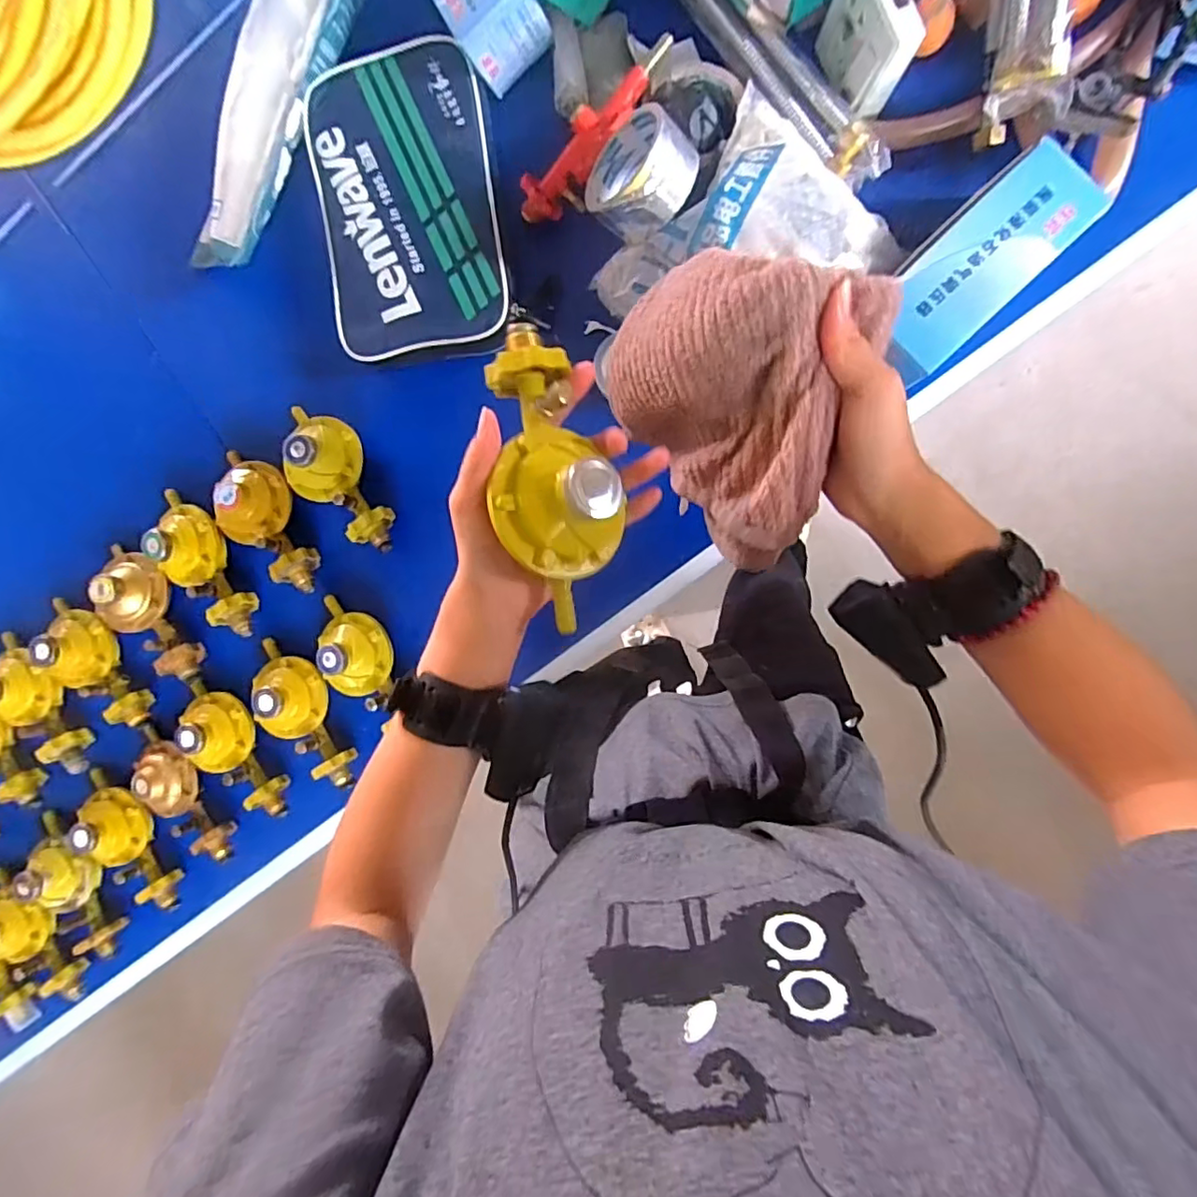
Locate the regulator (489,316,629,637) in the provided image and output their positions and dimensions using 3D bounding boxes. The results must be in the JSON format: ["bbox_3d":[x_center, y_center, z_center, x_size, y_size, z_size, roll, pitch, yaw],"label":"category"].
[{"bbox_3d":[-0.024,-0.072,0.329,0.062,0.052,0.167,-12,83,8],"label":"regulator"}]

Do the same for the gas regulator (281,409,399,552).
[{"bbox_3d":[-0.272,-0.123,0.591,0.081,0.055,0.174,-22,90,8],"label":"gas regulator"}]

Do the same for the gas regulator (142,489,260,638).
[{"bbox_3d":[-0.421,-0.038,0.618,0.070,0.055,0.167,-18,91,8],"label":"gas regulator"}]

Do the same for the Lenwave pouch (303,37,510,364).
[{"bbox_3d":[-0.184,-0.378,0.577,0.177,0.038,0.282,-8,92,8],"label":"Lenwave pouch"}]

